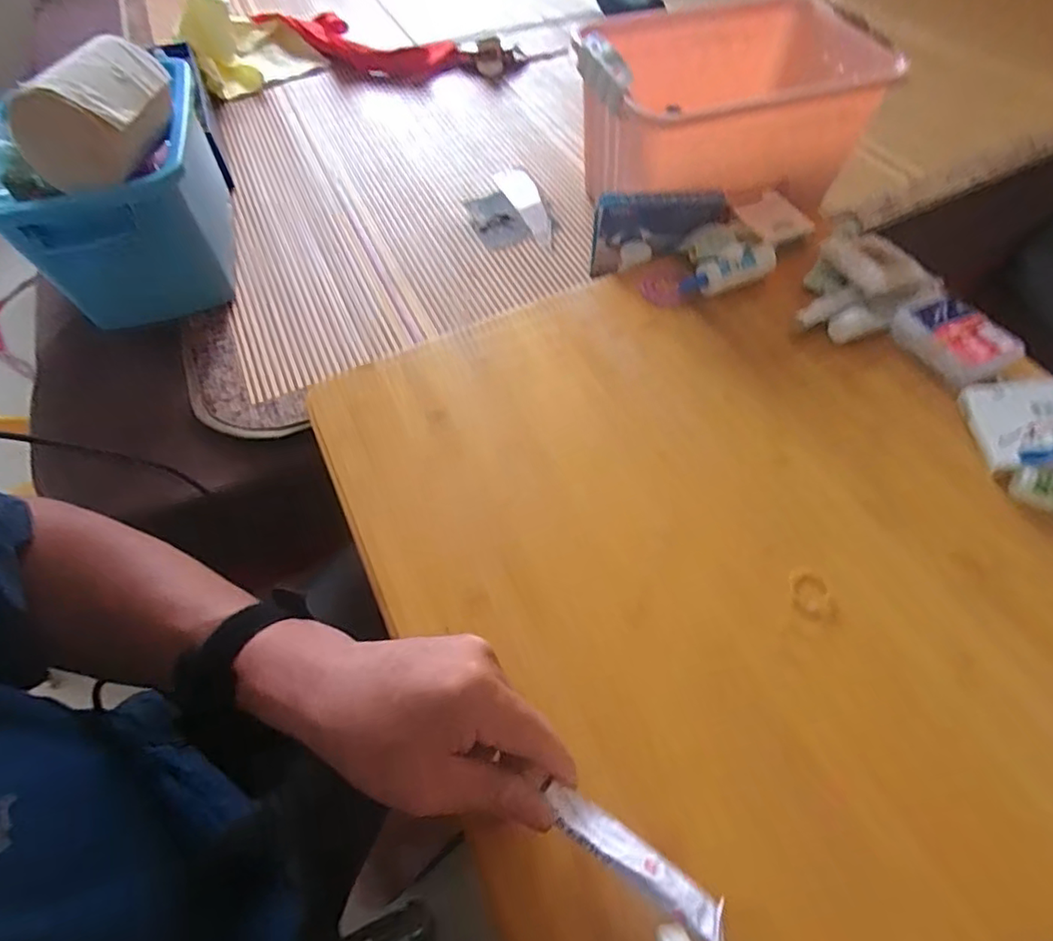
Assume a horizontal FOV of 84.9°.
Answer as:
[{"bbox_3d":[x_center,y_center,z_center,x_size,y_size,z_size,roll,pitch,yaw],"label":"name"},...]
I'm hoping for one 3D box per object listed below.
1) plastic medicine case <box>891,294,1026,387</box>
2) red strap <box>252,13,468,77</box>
[{"bbox_3d":[0.371,-0.115,0.497,0.070,0.016,0.086,-23,58,-13],"label":"plastic medicine case"},{"bbox_3d":[-0.301,-0.747,0.999,0.417,0.042,0.109,32,63,22],"label":"red strap"}]

